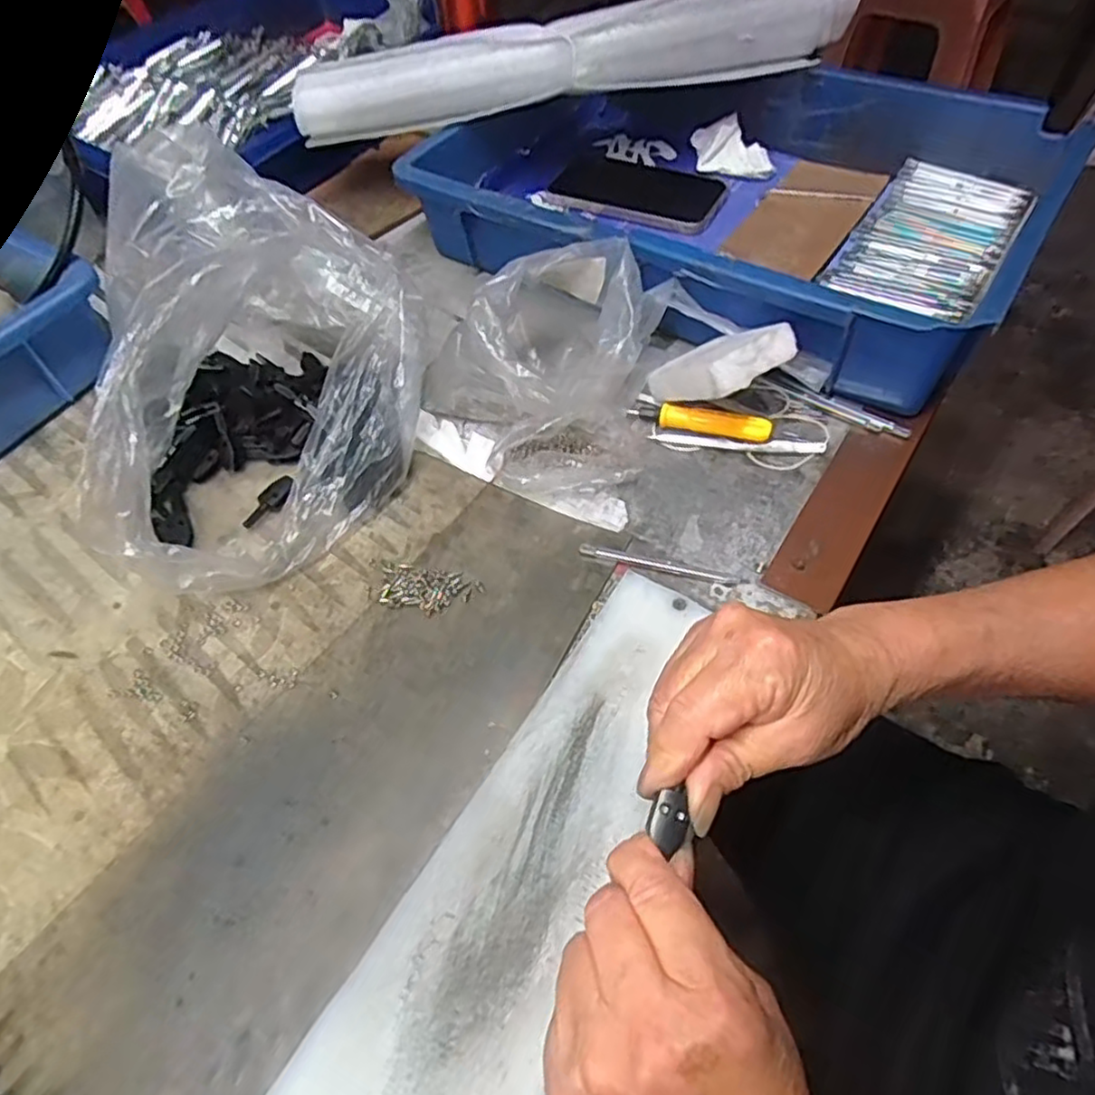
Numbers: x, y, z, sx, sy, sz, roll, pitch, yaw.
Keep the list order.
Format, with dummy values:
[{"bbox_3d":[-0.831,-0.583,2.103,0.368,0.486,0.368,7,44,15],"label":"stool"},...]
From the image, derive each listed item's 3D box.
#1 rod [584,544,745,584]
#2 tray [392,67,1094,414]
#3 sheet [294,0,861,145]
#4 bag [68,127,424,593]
[{"bbox_3d":[0.064,0.009,0.387,0.093,0.004,0.008,11,56,11],"label":"rod"},{"bbox_3d":[0.126,-0.271,0.537,0.439,0.089,0.284,27,62,21],"label":"tray"},{"bbox_3d":[0.021,-0.383,0.536,0.435,0.060,0.051,-10,56,-3],"label":"sheet"},{"bbox_3d":[-0.184,-0.116,0.422,0.199,0.140,0.247,-16,55,-8],"label":"bag"}]

